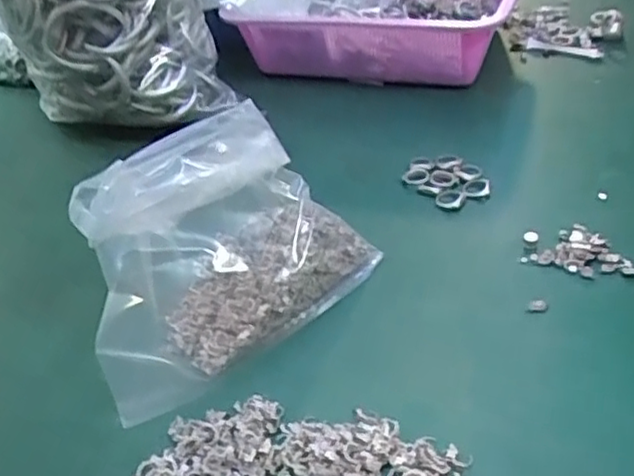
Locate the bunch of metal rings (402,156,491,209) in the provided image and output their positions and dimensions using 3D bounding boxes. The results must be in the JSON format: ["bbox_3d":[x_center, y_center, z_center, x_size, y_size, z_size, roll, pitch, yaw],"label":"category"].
[{"bbox_3d":[0.111,-0.049,0.567,0.050,0.013,0.073,-29,44,-22],"label":"bunch of metal rings"}]

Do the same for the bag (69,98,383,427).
[{"bbox_3d":[-0.061,-0.002,0.434,0.200,0.138,0.097,-27,43,-20],"label":"bag"}]

